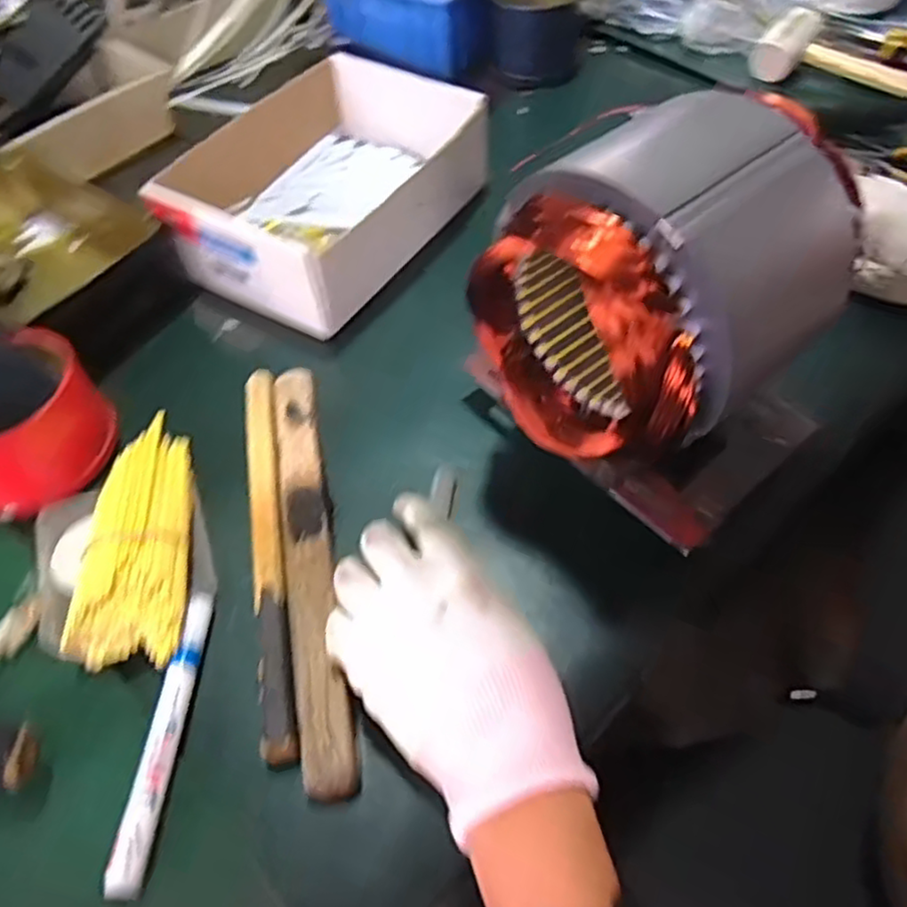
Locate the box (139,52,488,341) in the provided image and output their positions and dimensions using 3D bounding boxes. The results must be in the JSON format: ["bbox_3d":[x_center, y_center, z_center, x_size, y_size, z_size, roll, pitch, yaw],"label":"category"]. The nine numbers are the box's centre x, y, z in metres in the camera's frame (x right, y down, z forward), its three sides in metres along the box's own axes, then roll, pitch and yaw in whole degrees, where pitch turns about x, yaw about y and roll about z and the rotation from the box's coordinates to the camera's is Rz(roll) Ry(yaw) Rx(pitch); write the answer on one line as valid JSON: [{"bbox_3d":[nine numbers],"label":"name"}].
[{"bbox_3d":[-0.112,-0.232,0.586,0.189,0.077,0.246,26,60,19],"label":"box"}]

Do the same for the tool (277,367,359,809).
[{"bbox_3d":[-0.086,0.055,0.415,0.027,0.023,0.277,-11,55,-5],"label":"tool"}]

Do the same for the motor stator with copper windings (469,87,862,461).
[{"bbox_3d":[0.114,-0.090,0.363,0.172,0.135,0.130,-35,61,-18],"label":"motor stator with copper windings"}]

